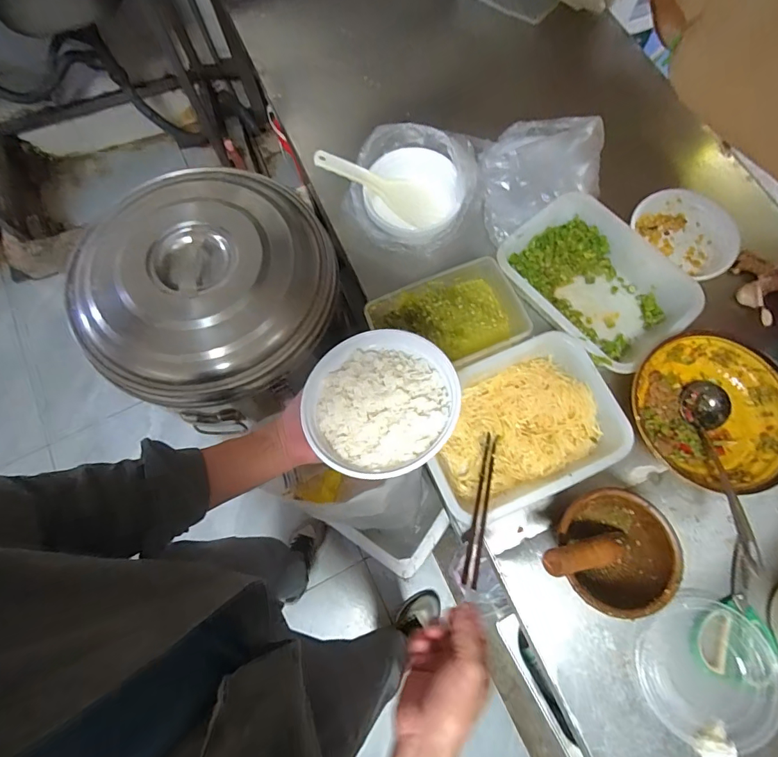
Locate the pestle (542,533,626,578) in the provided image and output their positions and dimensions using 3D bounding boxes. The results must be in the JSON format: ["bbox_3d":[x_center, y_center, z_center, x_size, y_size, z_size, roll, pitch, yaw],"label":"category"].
[{"bbox_3d":[0.247,0.220,0.525,0.155,0.029,0.038,5,70,-34],"label":"pestle"}]

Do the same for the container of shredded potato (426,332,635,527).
[{"bbox_3d":[0.188,0.069,0.620,0.279,0.064,0.207,-23,75,-5],"label":"container of shredded potato"}]

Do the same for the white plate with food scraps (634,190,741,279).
[{"bbox_3d":[0.500,-0.246,0.726,0.167,0.052,0.147,41,79,12],"label":"white plate with food scraps"}]

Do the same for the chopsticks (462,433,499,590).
[{"bbox_3d":[0.128,0.174,0.584,0.017,0.017,0.214,16,58,6],"label":"chopsticks"}]

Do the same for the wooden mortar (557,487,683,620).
[{"bbox_3d":[0.294,0.229,0.570,0.145,0.089,0.149,0,74,1],"label":"wooden mortar"}]

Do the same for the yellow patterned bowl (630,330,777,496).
[{"bbox_3d":[0.452,0.046,0.613,0.212,0.074,0.215,0,74,1],"label":"yellow patterned bowl"}]

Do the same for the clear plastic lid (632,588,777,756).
[{"bbox_3d":[0.424,0.389,0.562,0.176,0.018,0.170,0,74,1],"label":"clear plastic lid"}]

